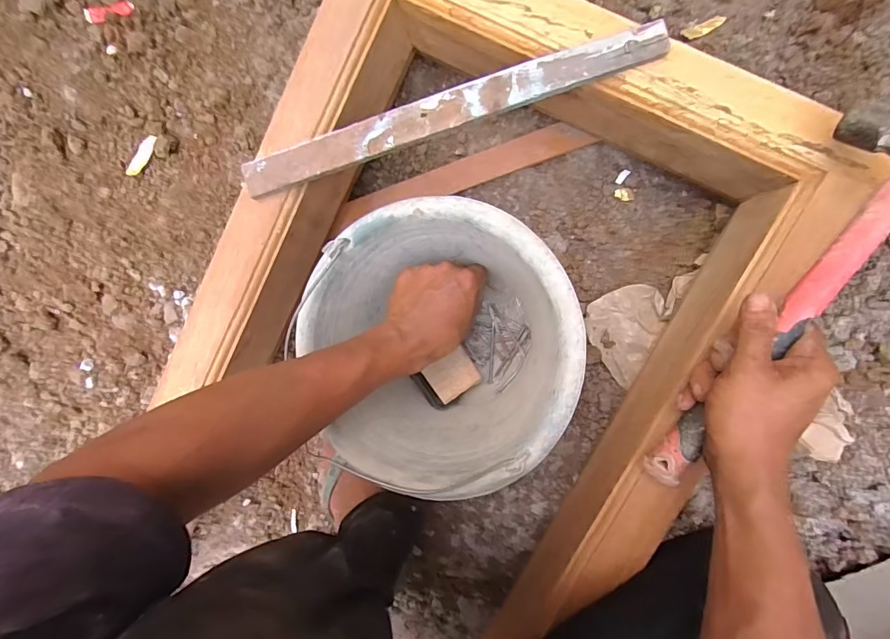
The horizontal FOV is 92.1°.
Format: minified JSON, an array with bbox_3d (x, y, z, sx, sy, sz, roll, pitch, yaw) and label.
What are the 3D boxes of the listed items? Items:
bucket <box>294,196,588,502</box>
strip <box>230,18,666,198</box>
[{"bbox_3d":[0.000,0.014,0.434,0.234,0.170,0.248,1,96,7],"label":"bucket"},{"bbox_3d":[-0.003,-0.180,0.379,0.376,0.009,0.038,-14,94,8],"label":"strip"}]

